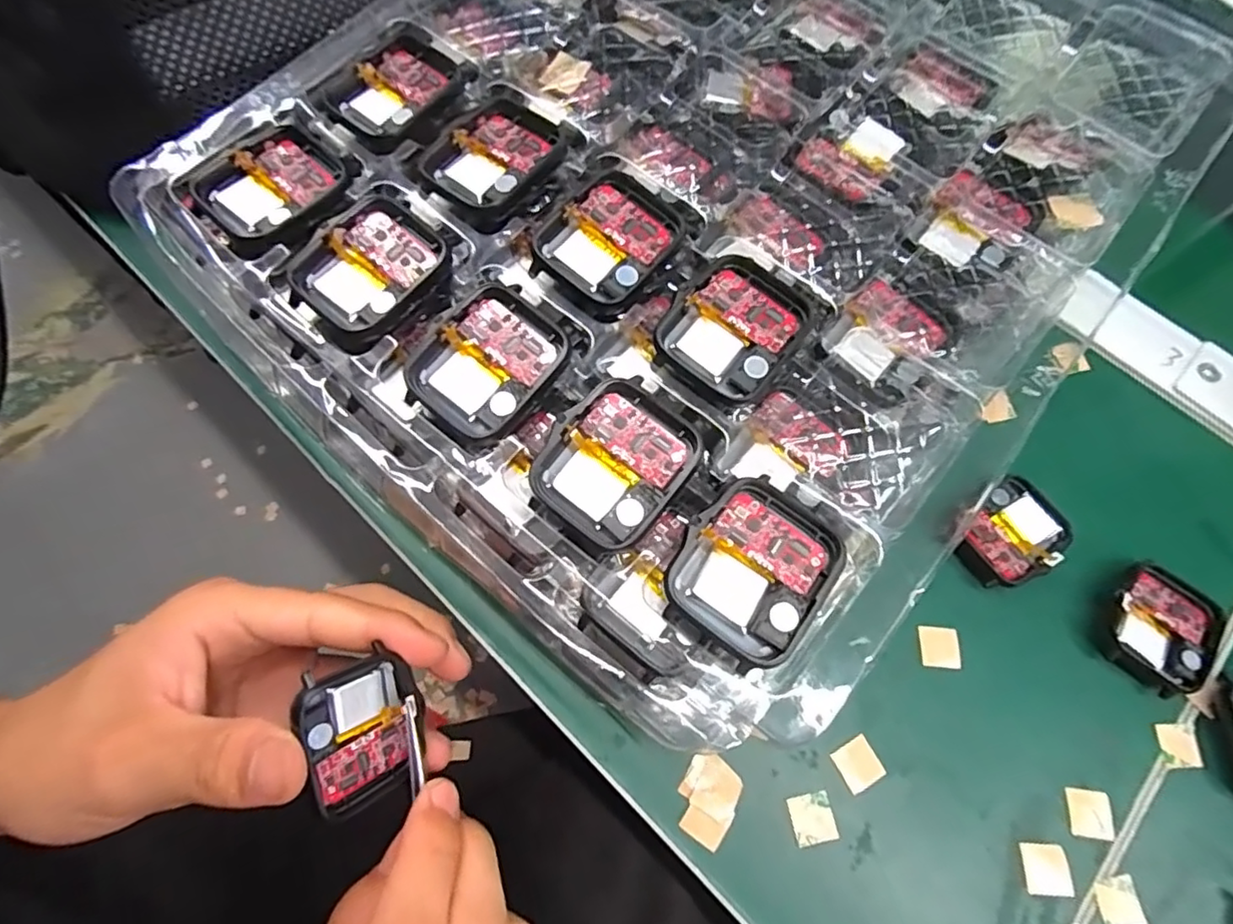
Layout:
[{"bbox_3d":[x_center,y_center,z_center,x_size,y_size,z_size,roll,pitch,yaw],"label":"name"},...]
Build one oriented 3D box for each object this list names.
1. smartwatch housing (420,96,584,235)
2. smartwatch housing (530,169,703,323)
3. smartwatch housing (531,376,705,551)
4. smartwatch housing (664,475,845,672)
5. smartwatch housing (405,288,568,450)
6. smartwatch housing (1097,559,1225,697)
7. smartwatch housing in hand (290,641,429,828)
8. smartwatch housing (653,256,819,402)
[{"bbox_3d":[-0.040,-0.103,0.201,0.042,0.006,0.048,39,72,12],"label":"smartwatch housing"},{"bbox_3d":[0.000,-0.073,0.190,0.039,0.005,0.050,37,72,12],"label":"smartwatch housing"},{"bbox_3d":[0.001,-0.001,0.166,0.037,0.007,0.044,41,72,13],"label":"smartwatch housing"},{"bbox_3d":[0.037,0.028,0.157,0.037,0.006,0.044,37,72,12],"label":"smartwatch housing"},{"bbox_3d":[-0.038,-0.029,0.176,0.038,0.010,0.044,38,72,12],"label":"smartwatch housing"},{"bbox_3d":[0.216,0.066,0.236,0.045,0.012,0.040,-41,75,-16],"label":"smartwatch housing"},{"bbox_3d":[-0.080,0.087,0.187,0.035,0.009,0.046,-20,104,-49],"label":"smartwatch housing in hand"},{"bbox_3d":[0.038,-0.042,0.182,0.037,0.007,0.046,41,73,13],"label":"smartwatch housing"}]

